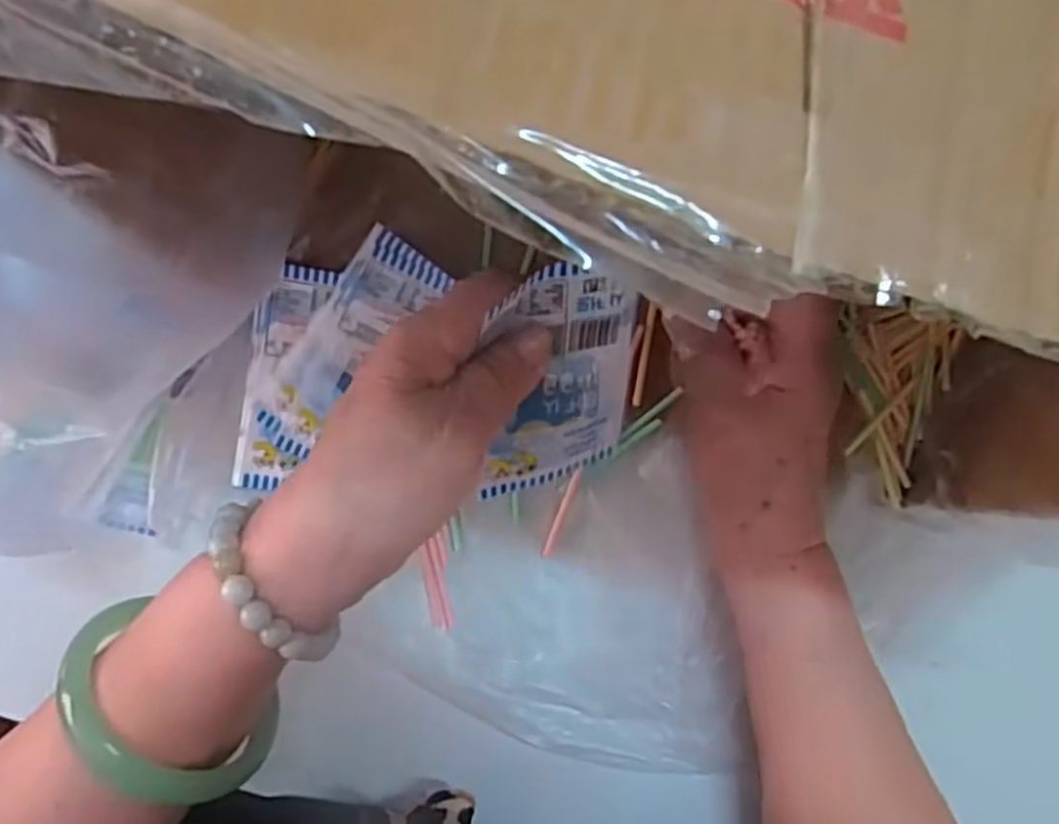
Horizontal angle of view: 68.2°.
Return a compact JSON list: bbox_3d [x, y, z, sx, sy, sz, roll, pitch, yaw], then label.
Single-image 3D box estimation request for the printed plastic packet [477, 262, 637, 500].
[{"bbox_3d":[0.011,-0.011,0.304,0.060,0.004,0.097,-11,128,-16],"label":"printed plastic packet"}]

